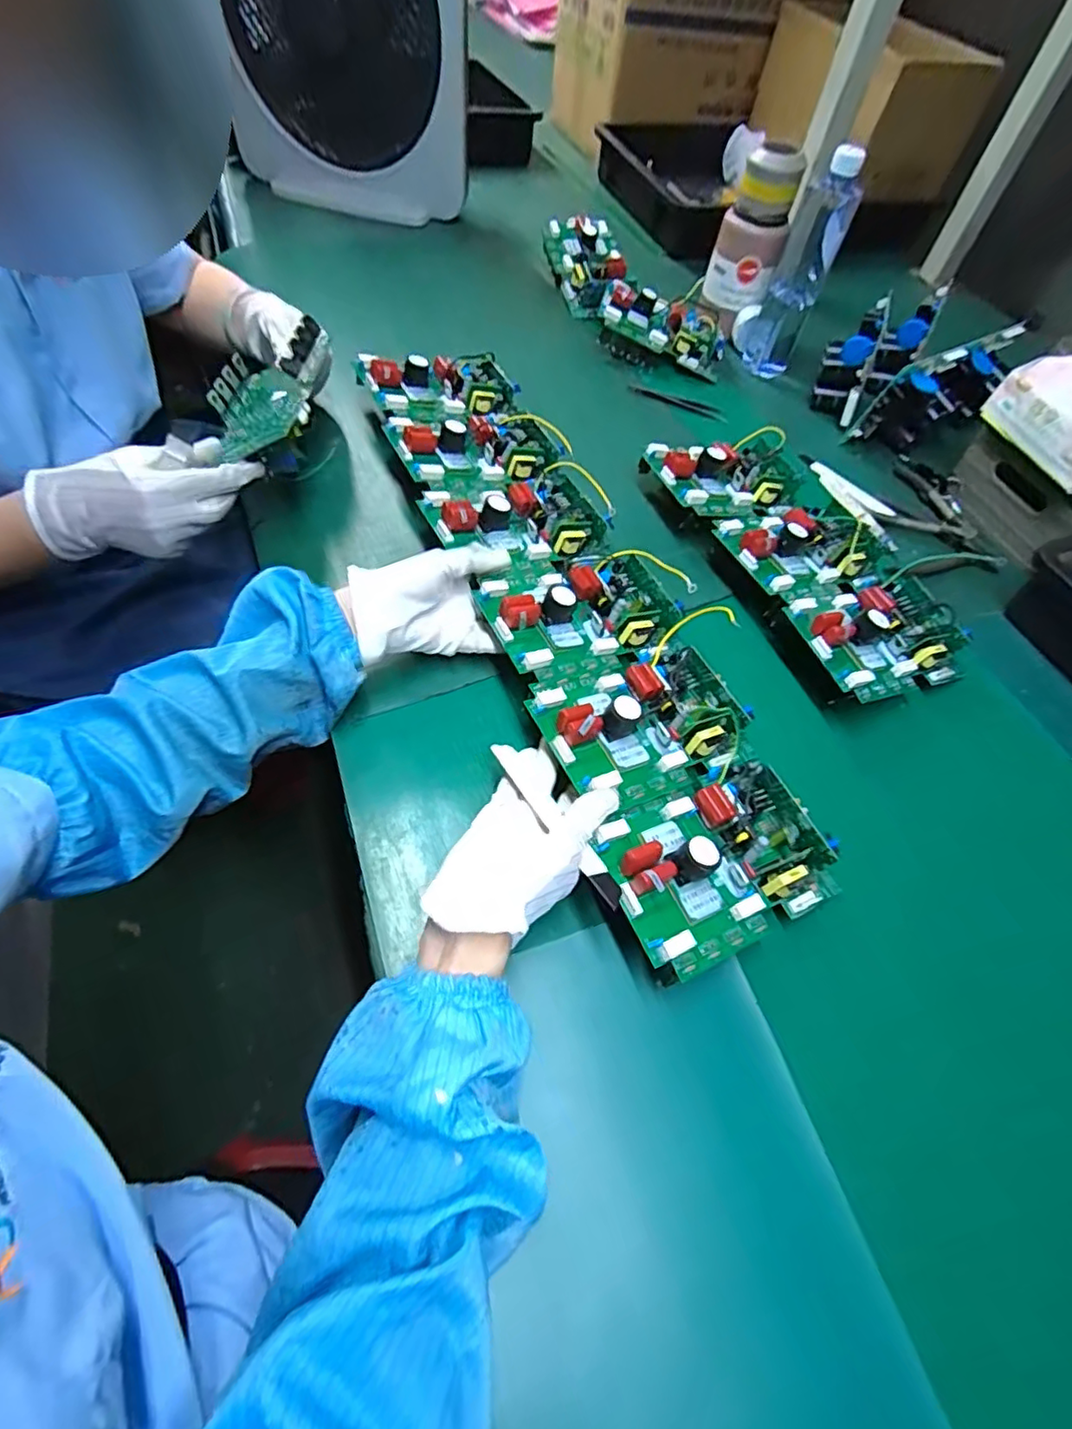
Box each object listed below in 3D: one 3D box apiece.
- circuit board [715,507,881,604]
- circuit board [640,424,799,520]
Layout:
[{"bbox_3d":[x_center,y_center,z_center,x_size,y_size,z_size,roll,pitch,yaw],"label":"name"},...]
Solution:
[{"bbox_3d":[0.254,-0.173,0.579,0.160,0.034,0.111,-30,65,-22],"label":"circuit board"},{"bbox_3d":[0.207,-0.260,0.637,0.185,0.048,0.117,-25,63,-19],"label":"circuit board"}]

